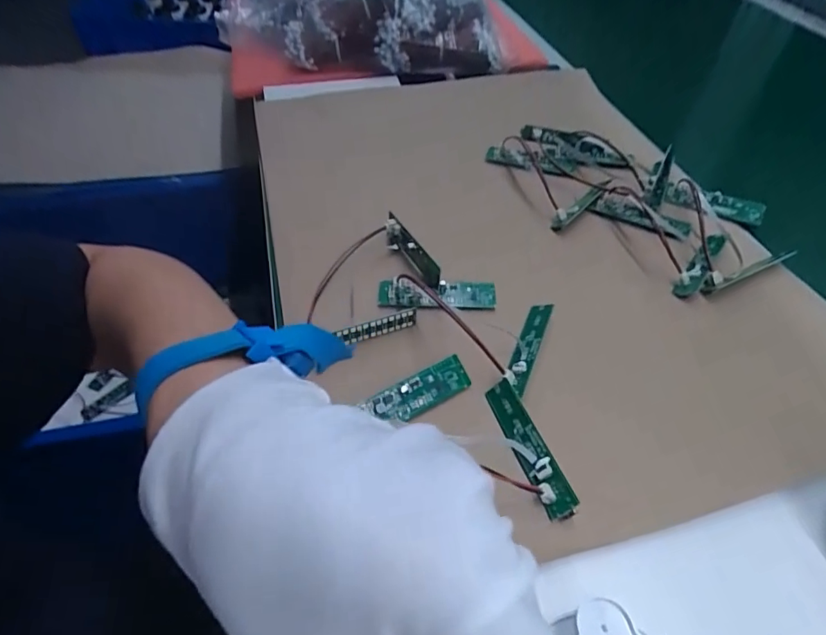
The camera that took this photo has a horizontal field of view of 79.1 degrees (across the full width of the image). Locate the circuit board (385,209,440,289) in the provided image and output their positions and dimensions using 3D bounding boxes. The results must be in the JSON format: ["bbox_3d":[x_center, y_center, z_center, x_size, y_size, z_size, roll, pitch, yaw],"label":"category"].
[{"bbox_3d":[-0.002,-0.048,0.370,0.012,0.019,0.074,-21,52,-18],"label":"circuit board"}]

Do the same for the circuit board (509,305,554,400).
[{"bbox_3d":[0.075,0.019,0.327,0.014,0.004,0.078,8,45,27],"label":"circuit board"}]

